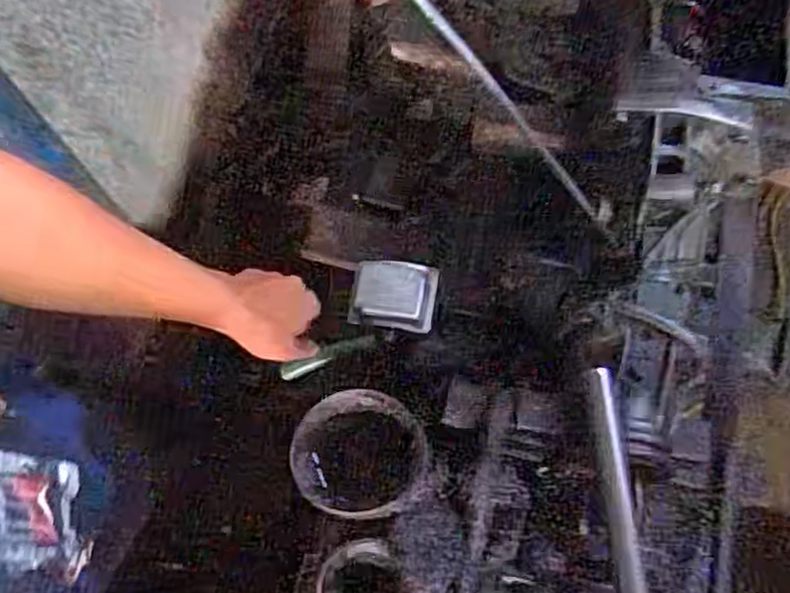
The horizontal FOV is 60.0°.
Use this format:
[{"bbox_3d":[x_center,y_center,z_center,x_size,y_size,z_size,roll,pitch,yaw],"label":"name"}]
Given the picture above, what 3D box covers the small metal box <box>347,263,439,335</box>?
[{"bbox_3d":[-0.002,-0.003,0.707,0.085,0.023,0.068,9,71,3],"label":"small metal box"}]

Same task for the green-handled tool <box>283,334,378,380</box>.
[{"bbox_3d":[-0.071,0.061,0.707,0.105,0.015,0.015,-24,71,9],"label":"green-handled tool"}]

